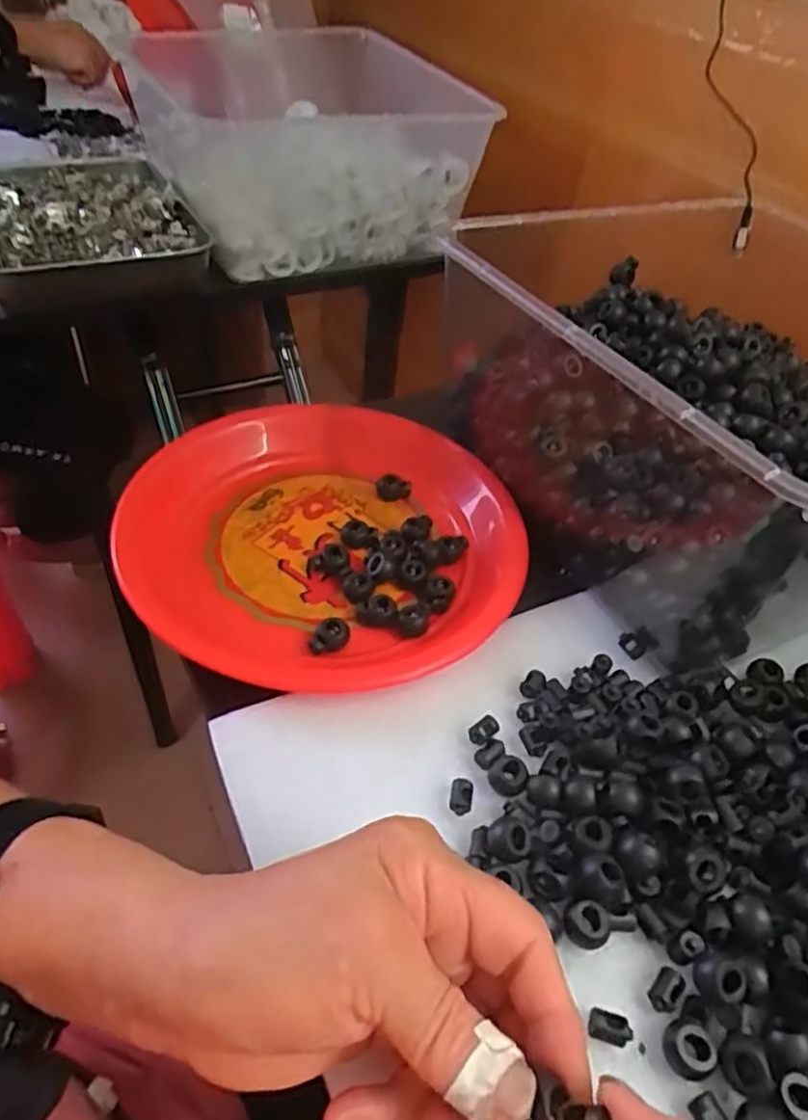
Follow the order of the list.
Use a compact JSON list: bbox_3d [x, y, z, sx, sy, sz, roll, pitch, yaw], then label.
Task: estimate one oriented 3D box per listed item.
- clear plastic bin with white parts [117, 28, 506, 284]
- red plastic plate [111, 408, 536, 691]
[{"bbox_3d":[-0.121,-0.457,0.738,0.283,0.144,0.371,-16,50,-22],"label":"clear plastic bin with white parts"},{"bbox_3d":[-0.047,-0.017,0.405,0.219,0.032,0.221,4,46,-4],"label":"red plastic plate"}]

